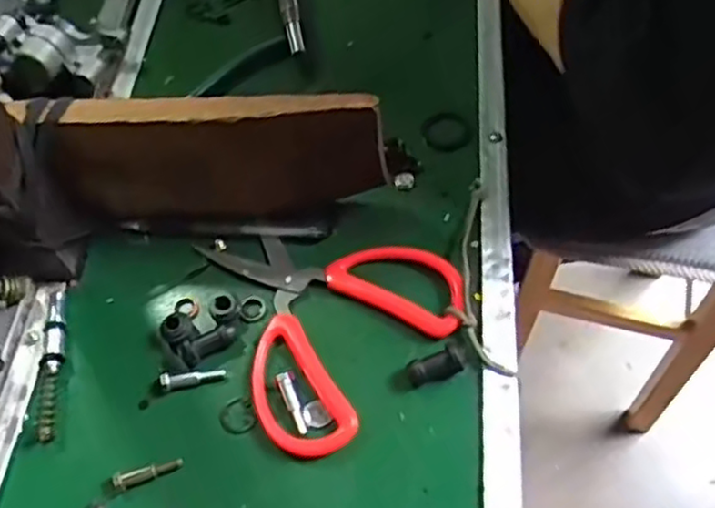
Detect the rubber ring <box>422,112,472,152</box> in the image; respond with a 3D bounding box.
[{"bbox_3d":[0.060,-0.083,0.473,0.029,0.004,0.032,-22,60,-10],"label":"rubber ring"}]

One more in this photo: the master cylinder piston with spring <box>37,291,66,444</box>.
[{"bbox_3d":[-0.174,0.063,0.404,0.012,0.011,0.088,-5,58,1],"label":"master cylinder piston with spring"}]

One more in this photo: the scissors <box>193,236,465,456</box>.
[{"bbox_3d":[-0.008,0.031,0.406,0.130,0.014,0.141,-22,60,-10],"label":"scissors"}]

